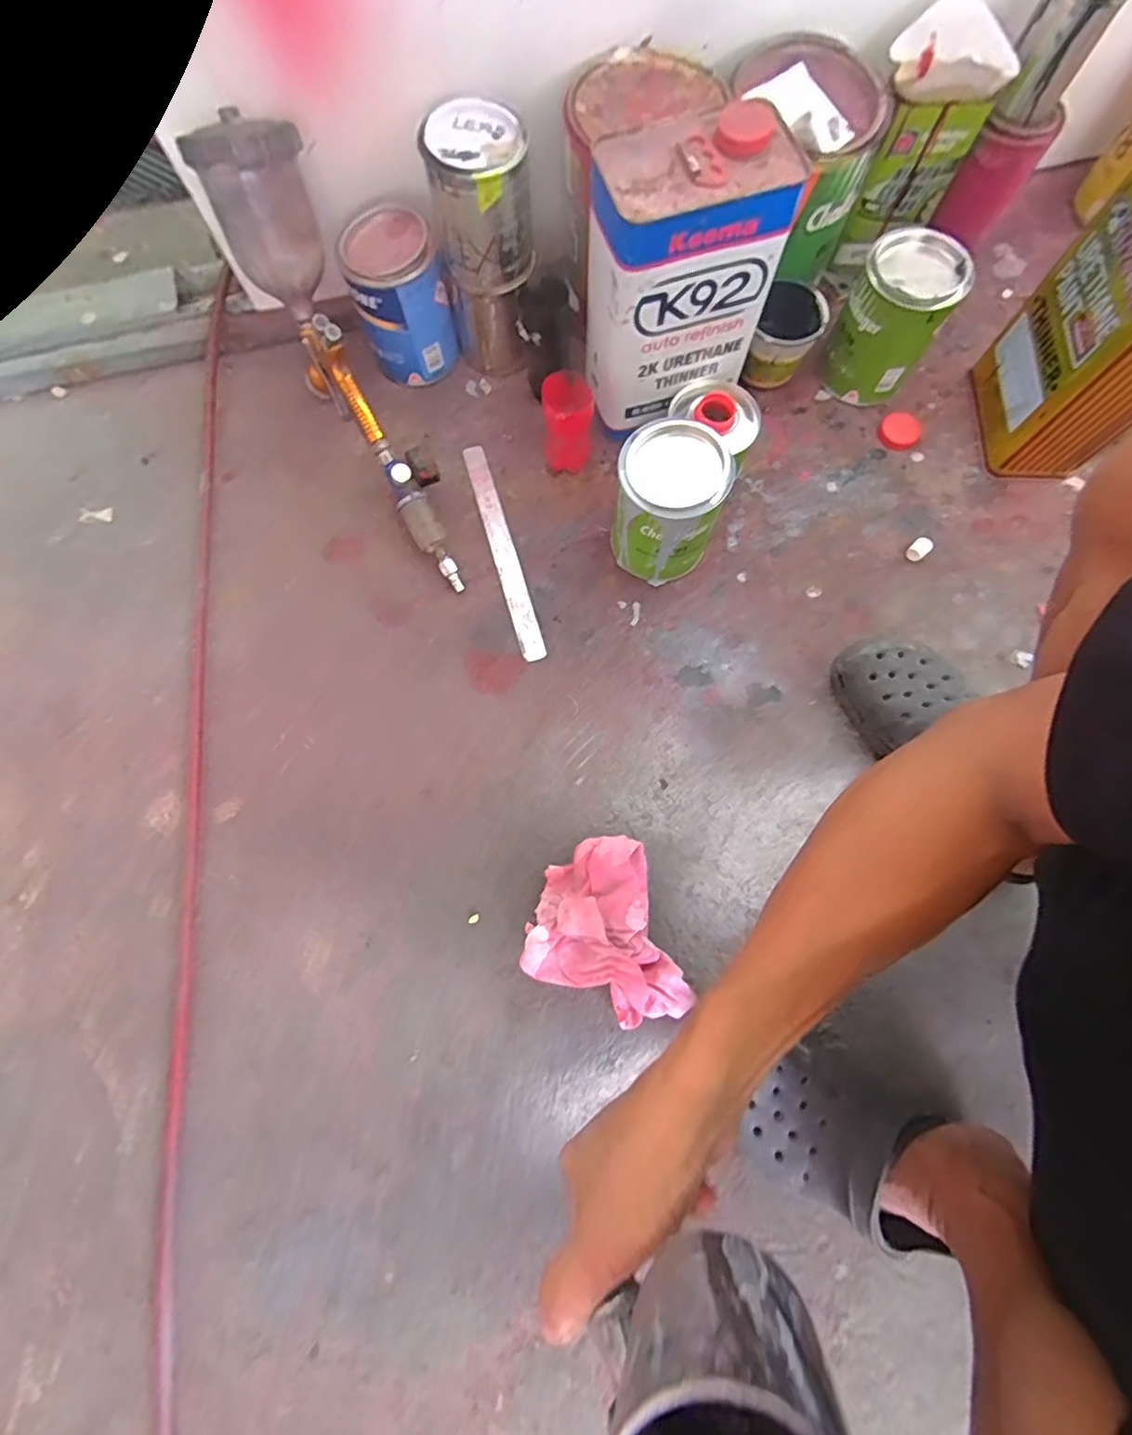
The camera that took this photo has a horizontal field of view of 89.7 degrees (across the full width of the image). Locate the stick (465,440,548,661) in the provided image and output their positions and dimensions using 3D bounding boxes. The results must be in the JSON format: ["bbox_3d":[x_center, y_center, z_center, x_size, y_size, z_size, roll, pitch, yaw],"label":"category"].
[{"bbox_3d":[-0.073,-0.198,0.663,0.028,0.004,0.285,-17,75,-3],"label":"stick"}]

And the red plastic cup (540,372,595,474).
[{"bbox_3d":[0.003,-0.334,0.648,0.053,0.101,0.055,0,75,1],"label":"red plastic cup"}]

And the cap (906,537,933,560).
[{"bbox_3d":[0.404,-0.193,0.649,0.024,0.016,0.020,-40,78,-9],"label":"cap"}]

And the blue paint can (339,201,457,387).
[{"bbox_3d":[-0.190,-0.479,0.663,0.099,0.135,0.097,0,75,1],"label":"blue paint can"}]

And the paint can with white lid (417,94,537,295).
[{"bbox_3d":[-0.084,-0.519,0.577,0.101,0.112,0.103,-8,76,0],"label":"paint can with white lid"}]

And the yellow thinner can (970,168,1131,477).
[{"bbox_3d":[0.546,-0.390,0.577,0.103,0.251,0.171,-3,75,0],"label":"yellow thinner can"}]

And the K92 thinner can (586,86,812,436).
[{"bbox_3d":[0.111,-0.434,0.564,0.172,0.212,0.111,-19,77,-3],"label":"K92 thinner can"}]

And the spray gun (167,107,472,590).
[{"bbox_3d":[-0.216,-0.371,0.586,0.103,0.236,0.435,-31,77,-7],"label":"spray gun"}]

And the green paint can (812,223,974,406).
[{"bbox_3d":[0.358,-0.444,0.643,0.109,0.133,0.093,26,77,8],"label":"green paint can"}]

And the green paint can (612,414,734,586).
[{"bbox_3d":[0.105,-0.218,0.597,0.105,0.139,0.096,19,76,6],"label":"green paint can"}]

